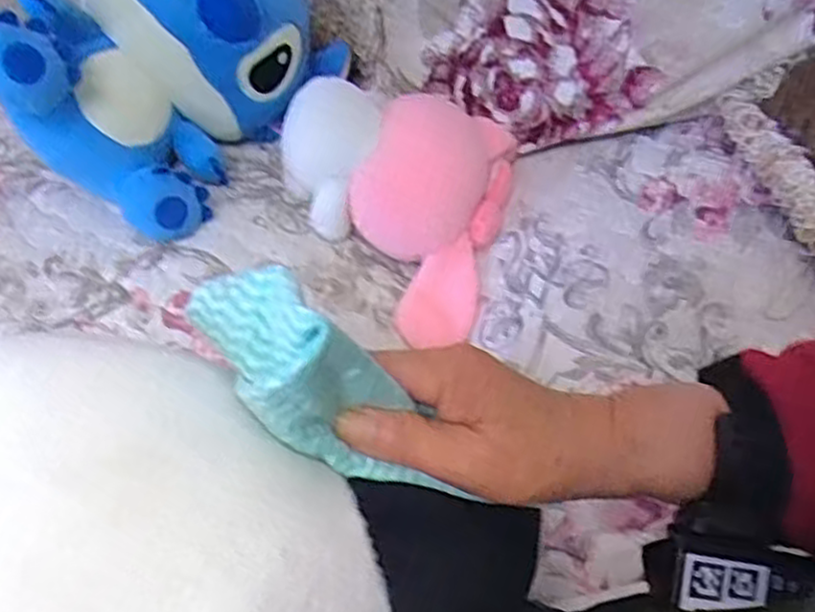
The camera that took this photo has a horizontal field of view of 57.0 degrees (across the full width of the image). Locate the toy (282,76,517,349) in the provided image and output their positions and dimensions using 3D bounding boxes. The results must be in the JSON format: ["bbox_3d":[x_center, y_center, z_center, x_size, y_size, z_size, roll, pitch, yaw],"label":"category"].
[{"bbox_3d":[-0.015,-0.112,0.737,0.216,0.136,0.230,15,52,12],"label":"toy"}]

